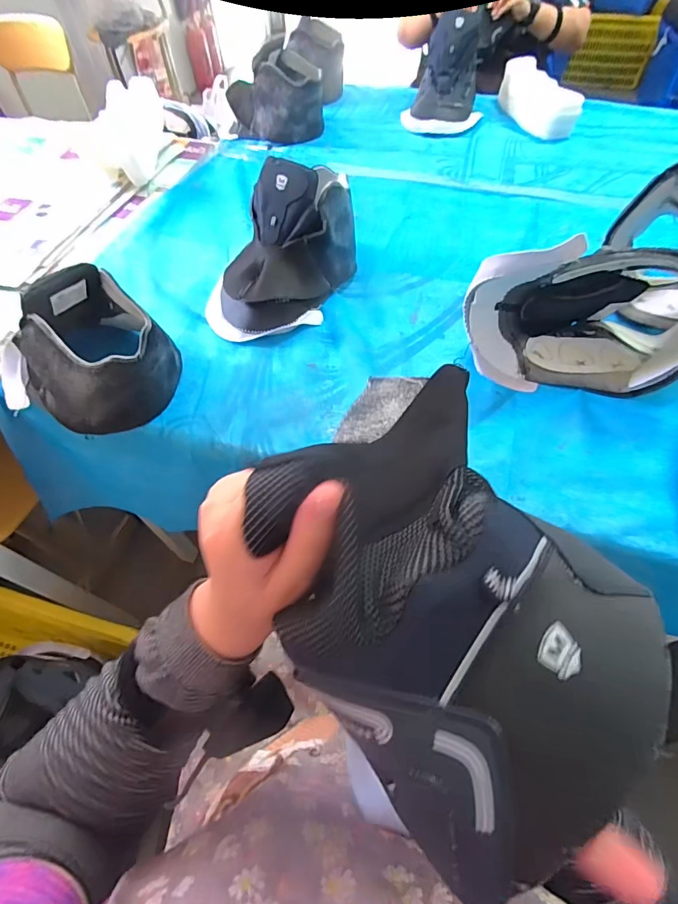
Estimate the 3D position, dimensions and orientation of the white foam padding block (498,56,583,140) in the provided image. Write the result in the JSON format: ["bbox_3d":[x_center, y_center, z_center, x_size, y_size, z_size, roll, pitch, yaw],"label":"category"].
[{"bbox_3d":[0.460,-0.834,1.022,0.076,0.089,0.285,-9,57,-5],"label":"white foam padding block"}]

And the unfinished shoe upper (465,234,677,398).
[{"bbox_3d":[0.305,-0.180,0.538,0.273,0.165,0.121,9,58,7],"label":"unfinished shoe upper"}]

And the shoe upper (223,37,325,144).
[{"bbox_3d":[-0.152,-0.831,1.003,0.210,0.149,0.127,30,63,19],"label":"shoe upper"}]

